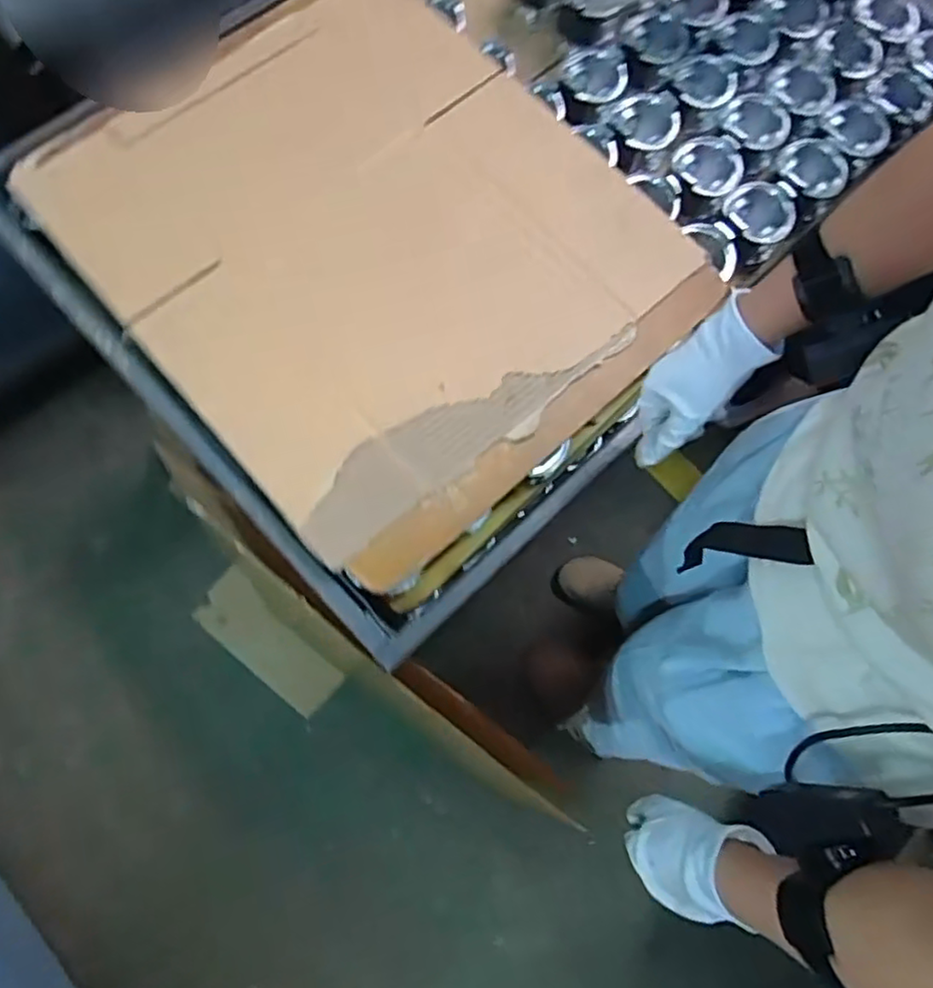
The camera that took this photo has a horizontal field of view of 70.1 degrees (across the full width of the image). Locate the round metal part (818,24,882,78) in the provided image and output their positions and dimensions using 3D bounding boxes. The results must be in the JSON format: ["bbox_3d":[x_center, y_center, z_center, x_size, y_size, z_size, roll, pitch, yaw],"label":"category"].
[{"bbox_3d":[0.508,-0.584,0.876,0.078,0.007,0.082,0,74,-1],"label":"round metal part"}]

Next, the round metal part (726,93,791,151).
[{"bbox_3d":[0.371,-0.471,0.841,0.070,0.019,0.074,0,74,-1],"label":"round metal part"}]

